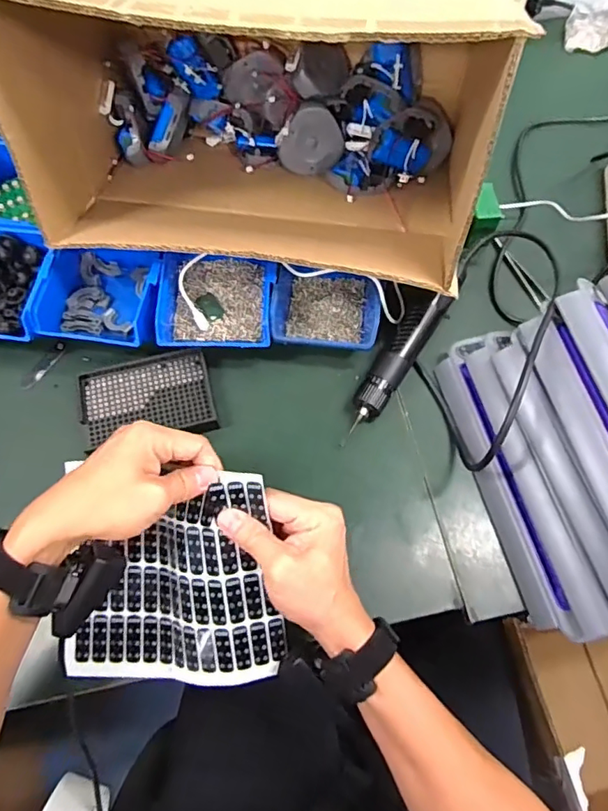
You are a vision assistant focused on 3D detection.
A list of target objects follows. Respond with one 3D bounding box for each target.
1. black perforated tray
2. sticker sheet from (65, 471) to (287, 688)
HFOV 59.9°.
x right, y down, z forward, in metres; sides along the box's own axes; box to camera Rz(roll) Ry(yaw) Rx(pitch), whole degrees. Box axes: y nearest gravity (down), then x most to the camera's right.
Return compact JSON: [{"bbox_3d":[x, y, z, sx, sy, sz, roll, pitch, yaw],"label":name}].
[{"bbox_3d":[-0.163,-0.008,0.550,0.133,0.011,0.088,-10,67,-5],"label":"black perforated tray"},{"bbox_3d":[-0.113,0.146,0.448,0.184,0.032,0.182,0,99,16],"label":"sticker sheet"}]

